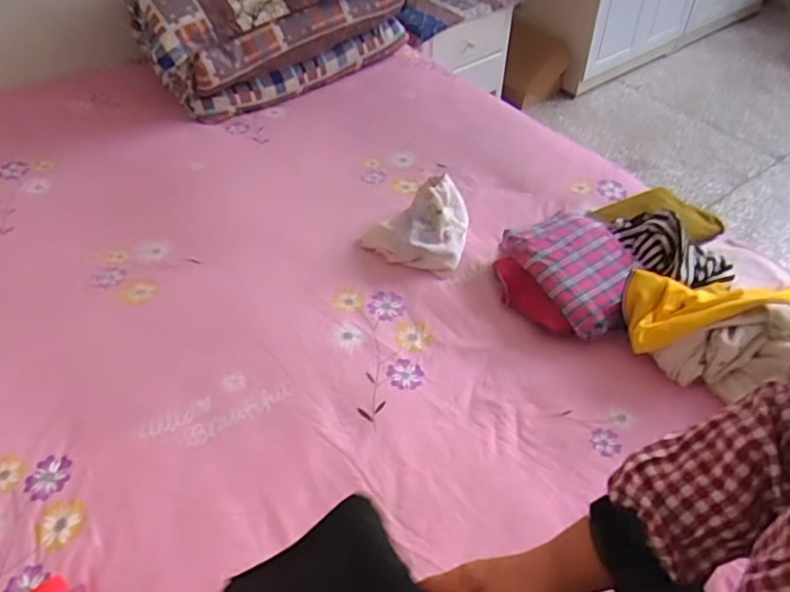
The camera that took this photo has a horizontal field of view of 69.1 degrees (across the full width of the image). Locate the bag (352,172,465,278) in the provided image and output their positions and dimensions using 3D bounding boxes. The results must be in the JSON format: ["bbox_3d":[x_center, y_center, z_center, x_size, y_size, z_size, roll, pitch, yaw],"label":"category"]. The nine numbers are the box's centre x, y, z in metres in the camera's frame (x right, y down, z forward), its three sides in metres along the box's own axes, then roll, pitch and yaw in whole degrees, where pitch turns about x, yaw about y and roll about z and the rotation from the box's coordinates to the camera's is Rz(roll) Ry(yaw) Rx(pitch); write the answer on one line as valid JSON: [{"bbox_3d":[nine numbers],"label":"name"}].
[{"bbox_3d":[0.044,-0.158,1.165,0.208,0.105,0.184,12,51,10],"label":"bag"}]

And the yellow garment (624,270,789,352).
[{"bbox_3d":[0.566,0.020,0.942,0.351,0.083,0.135,0,48,2],"label":"yellow garment"}]

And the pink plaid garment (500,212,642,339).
[{"bbox_3d":[0.342,-0.066,1.064,0.198,0.046,0.262,-25,52,-20],"label":"pink plaid garment"}]

